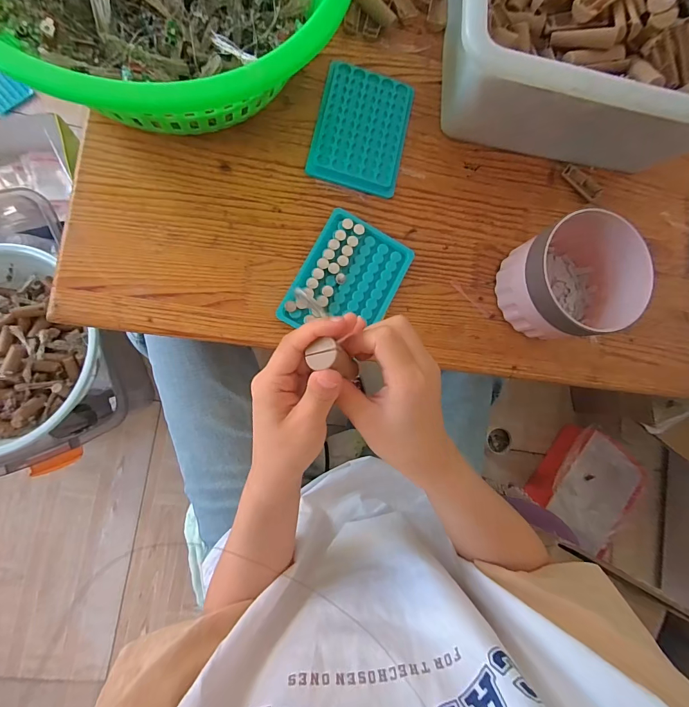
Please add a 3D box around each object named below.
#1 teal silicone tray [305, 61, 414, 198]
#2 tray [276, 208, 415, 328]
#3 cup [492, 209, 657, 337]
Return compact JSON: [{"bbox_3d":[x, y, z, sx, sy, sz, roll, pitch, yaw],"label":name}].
[{"bbox_3d":[0.019,-0.237,0.388,0.096,0.011,0.125,12,84,-7],"label":"teal silicone tray"},{"bbox_3d":[0.004,-0.072,0.370,0.095,0.010,0.126,28,82,-5],"label":"tray"},{"bbox_3d":[0.228,-0.072,0.373,0.116,0.086,0.109,1,85,-9],"label":"cup"}]

